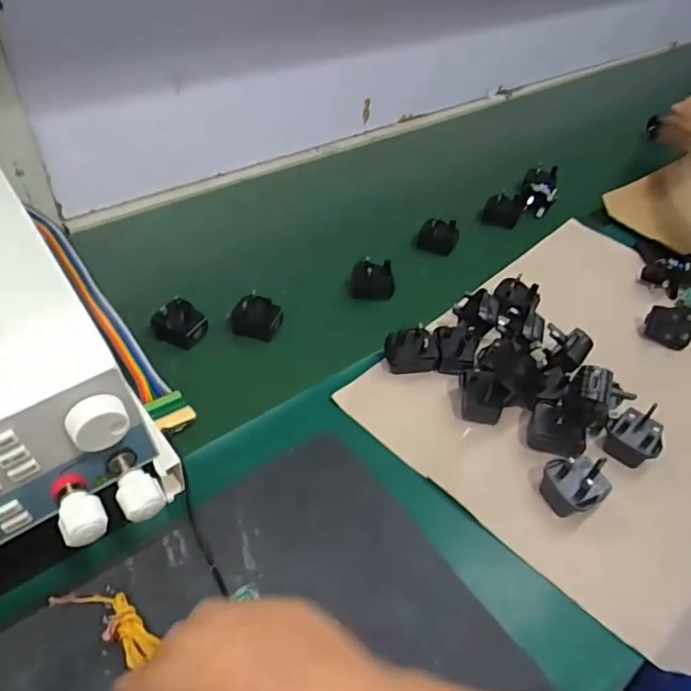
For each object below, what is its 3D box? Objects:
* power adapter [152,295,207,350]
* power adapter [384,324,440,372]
[{"bbox_3d":[-0.176,-0.021,0.589,0.046,0.048,0.039,18,46,13],"label":"power adapter"},{"bbox_3d":[0.068,0.006,0.564,0.052,0.039,0.045,-5,45,-10],"label":"power adapter"}]

